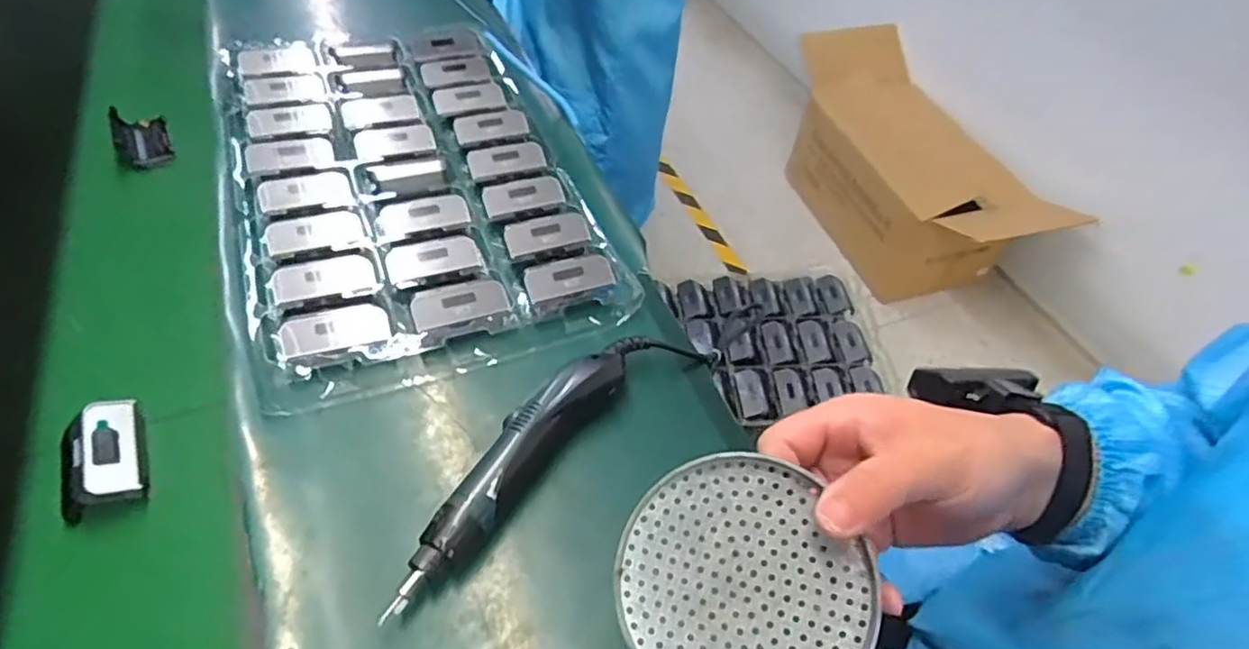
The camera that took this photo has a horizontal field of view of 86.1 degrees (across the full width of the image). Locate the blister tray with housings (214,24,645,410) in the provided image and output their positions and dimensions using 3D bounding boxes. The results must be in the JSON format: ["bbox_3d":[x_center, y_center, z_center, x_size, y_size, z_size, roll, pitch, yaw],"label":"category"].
[{"bbox_3d":[-0.214,-0.158,0.650,0.311,0.033,0.506,-17,52,-19],"label":"blister tray with housings"}]

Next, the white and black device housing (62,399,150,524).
[{"bbox_3d":[-0.341,0.087,0.442,0.044,0.031,0.078,-15,52,-18],"label":"white and black device housing"}]

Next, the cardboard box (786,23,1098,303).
[{"bbox_3d":[0.696,-0.384,1.603,0.368,0.395,0.725,-18,53,-20],"label":"cardboard box"}]

